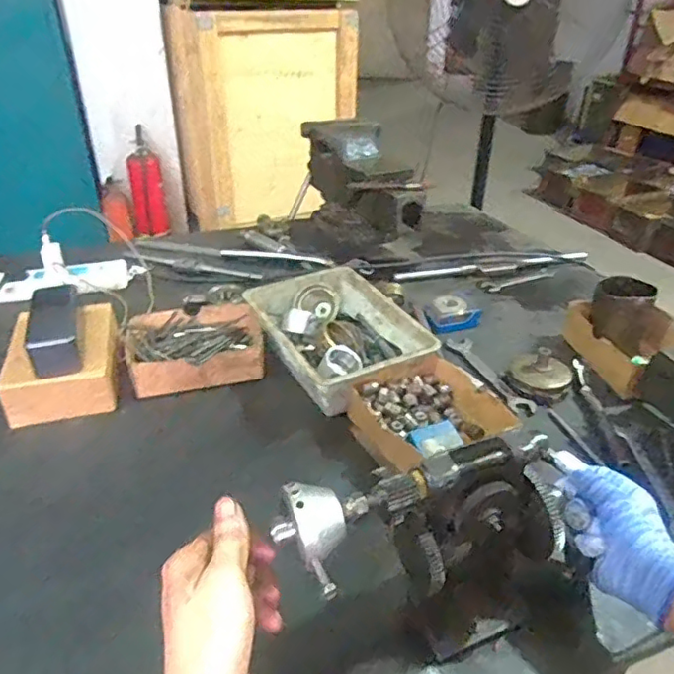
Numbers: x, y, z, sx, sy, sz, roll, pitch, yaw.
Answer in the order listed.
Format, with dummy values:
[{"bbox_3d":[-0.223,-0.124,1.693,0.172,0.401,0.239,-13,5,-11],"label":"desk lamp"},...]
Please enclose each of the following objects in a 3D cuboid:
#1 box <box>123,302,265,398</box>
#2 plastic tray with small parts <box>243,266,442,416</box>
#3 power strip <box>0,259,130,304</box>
[{"bbox_3d":[-0.189,0.016,0.778,0.176,0.055,0.138,-9,34,-15],"label":"box"},{"bbox_3d":[-0.003,-0.003,0.780,0.172,0.065,0.246,-16,36,-25],"label":"plastic tray with small parts"},{"bbox_3d":[-0.445,-0.095,0.942,0.198,0.033,0.060,-13,35,-20],"label":"power strip"}]

